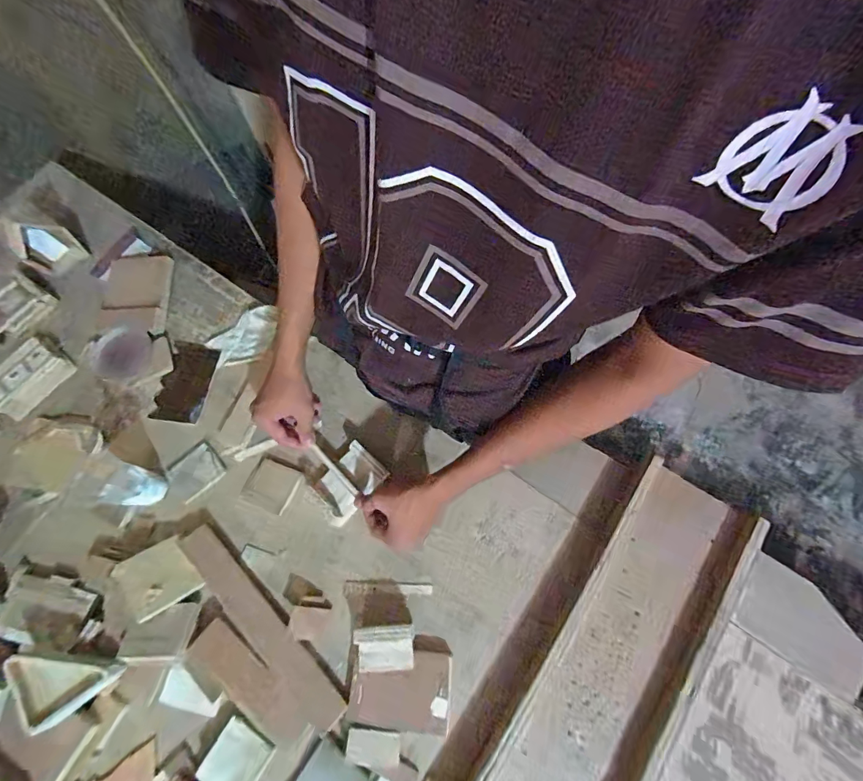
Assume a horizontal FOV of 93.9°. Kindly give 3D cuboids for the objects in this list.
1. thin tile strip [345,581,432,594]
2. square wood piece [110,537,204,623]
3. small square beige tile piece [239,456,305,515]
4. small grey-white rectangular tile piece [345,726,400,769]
[{"bbox_3d":[-0.058,0.266,0.548,0.116,0.004,0.012,2,70,4],"label":"thin tile strip"},{"bbox_3d":[-0.364,0.248,0.535,0.077,0.008,0.080,-28,86,-38],"label":"square wood piece"},{"bbox_3d":[-0.237,0.140,0.596,0.077,0.009,0.065,20,72,10],"label":"small square beige tile piece"},{"bbox_3d":[-0.068,0.419,0.475,0.061,0.017,0.035,5,70,5],"label":"small grey-white rectangular tile piece"}]

